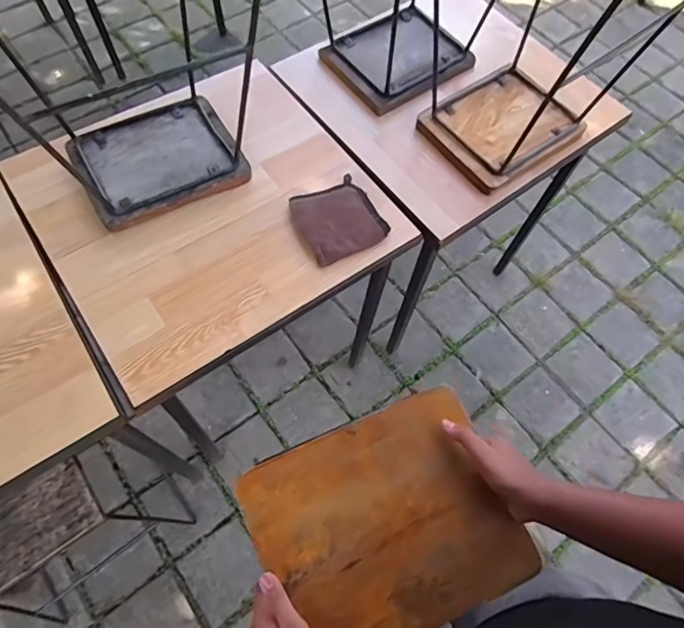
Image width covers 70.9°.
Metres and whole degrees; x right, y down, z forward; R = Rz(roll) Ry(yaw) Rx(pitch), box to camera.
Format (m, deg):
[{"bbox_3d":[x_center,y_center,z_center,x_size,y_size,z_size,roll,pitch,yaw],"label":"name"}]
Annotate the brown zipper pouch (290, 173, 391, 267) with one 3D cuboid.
[{"bbox_3d":[-0.004,-0.186,0.933,0.158,0.022,0.164,-23,68,-13],"label":"brown zipper pouch"}]

